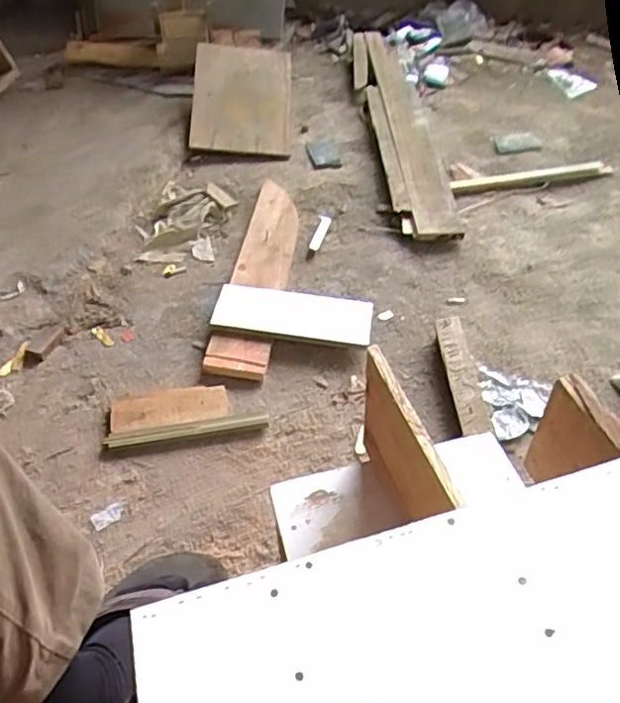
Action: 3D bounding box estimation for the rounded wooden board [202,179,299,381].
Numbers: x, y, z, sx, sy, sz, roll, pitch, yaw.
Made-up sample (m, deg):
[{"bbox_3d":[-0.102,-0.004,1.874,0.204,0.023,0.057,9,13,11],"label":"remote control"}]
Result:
[{"bbox_3d":[-0.089,-0.160,1.122,0.100,0.031,0.547,6,46,3],"label":"rounded wooden board"}]

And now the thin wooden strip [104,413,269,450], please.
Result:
[{"bbox_3d":[-0.176,0.115,0.864,0.230,0.009,0.029,-8,47,-10],"label":"thin wooden strip"}]

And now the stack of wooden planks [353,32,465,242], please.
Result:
[{"bbox_3d":[0.218,-0.597,1.506,0.148,0.046,0.979,-3,48,-4],"label":"stack of wooden planks"}]

